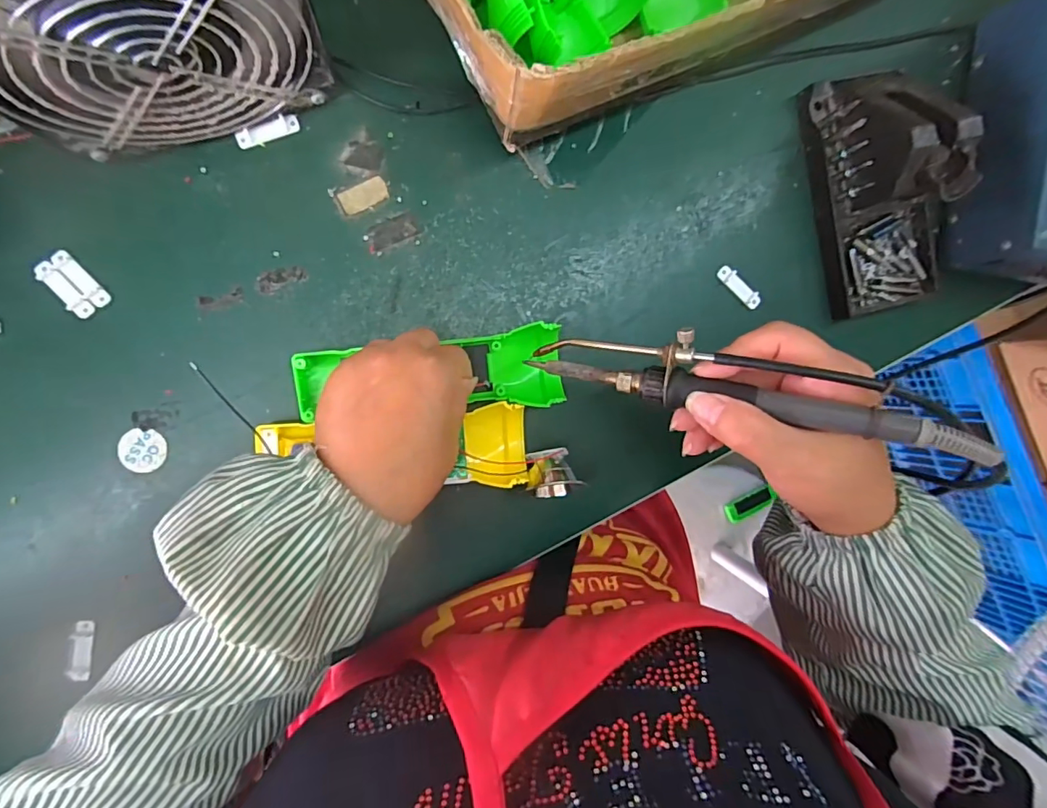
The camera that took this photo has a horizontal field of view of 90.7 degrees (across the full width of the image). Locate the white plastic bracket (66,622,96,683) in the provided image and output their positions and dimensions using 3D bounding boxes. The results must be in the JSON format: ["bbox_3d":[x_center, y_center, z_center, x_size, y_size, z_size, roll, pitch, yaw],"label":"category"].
[{"bbox_3d":[-0.271,0.151,0.317,0.014,0.007,0.035,3,95,-8],"label":"white plastic bracket"}]

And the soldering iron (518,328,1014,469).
[{"bbox_3d":[0.099,-0.010,0.242,0.201,0.020,0.033,14,93,22],"label":"soldering iron"}]

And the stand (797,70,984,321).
[{"bbox_3d":[0.249,-0.143,0.337,0.077,0.067,0.153,-15,97,-7],"label":"stand"}]

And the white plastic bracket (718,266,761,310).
[{"bbox_3d":[0.151,-0.081,0.361,0.038,0.005,0.010,39,89,-10],"label":"white plastic bracket"}]

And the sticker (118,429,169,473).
[{"bbox_3d":[-0.233,0.028,0.316,0.025,0.004,0.026,-1,95,-8],"label":"sticker"}]

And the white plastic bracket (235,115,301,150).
[{"bbox_3d":[-0.153,-0.163,0.310,0.037,0.007,0.009,-23,98,-6],"label":"white plastic bracket"}]

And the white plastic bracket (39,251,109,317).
[{"bbox_3d":[-0.262,-0.070,0.301,0.021,0.006,0.037,-41,99,-3],"label":"white plastic bracket"}]

